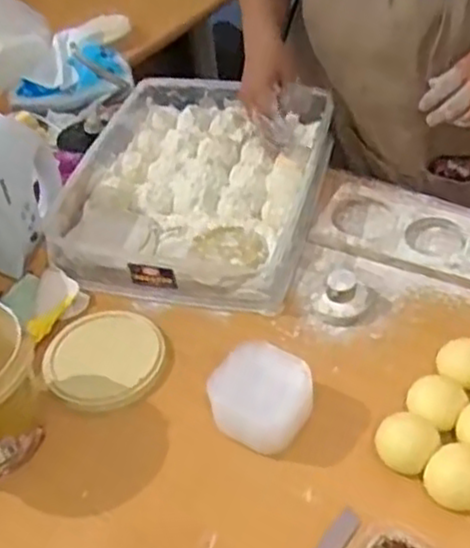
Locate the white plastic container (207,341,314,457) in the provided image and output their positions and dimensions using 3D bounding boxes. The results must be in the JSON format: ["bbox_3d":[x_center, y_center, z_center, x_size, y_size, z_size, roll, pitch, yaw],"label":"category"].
[{"bbox_3d":[0.023,0.112,0.686,0.082,0.059,0.075,21,49,28],"label":"white plastic container"}]

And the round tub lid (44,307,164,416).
[{"bbox_3d":[-0.135,0.085,0.773,0.118,0.015,0.123,-4,42,4],"label":"round tub lid"}]

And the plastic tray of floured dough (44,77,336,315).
[{"bbox_3d":[-0.045,-0.123,0.945,0.296,0.059,0.385,4,43,13],"label":"plastic tray of floured dough"}]

